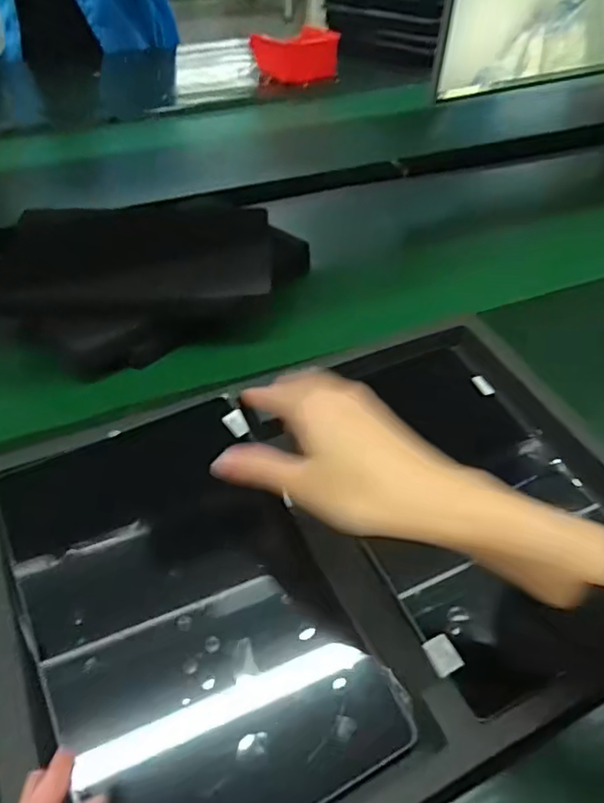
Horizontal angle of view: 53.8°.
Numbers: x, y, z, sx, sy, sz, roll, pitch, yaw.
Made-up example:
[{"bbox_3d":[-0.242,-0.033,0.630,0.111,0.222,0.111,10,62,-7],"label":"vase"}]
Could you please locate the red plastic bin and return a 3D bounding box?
[{"bbox_3d":[-0.012,-0.665,1.141,0.146,0.067,0.112,-18,49,-19],"label":"red plastic bin"}]

